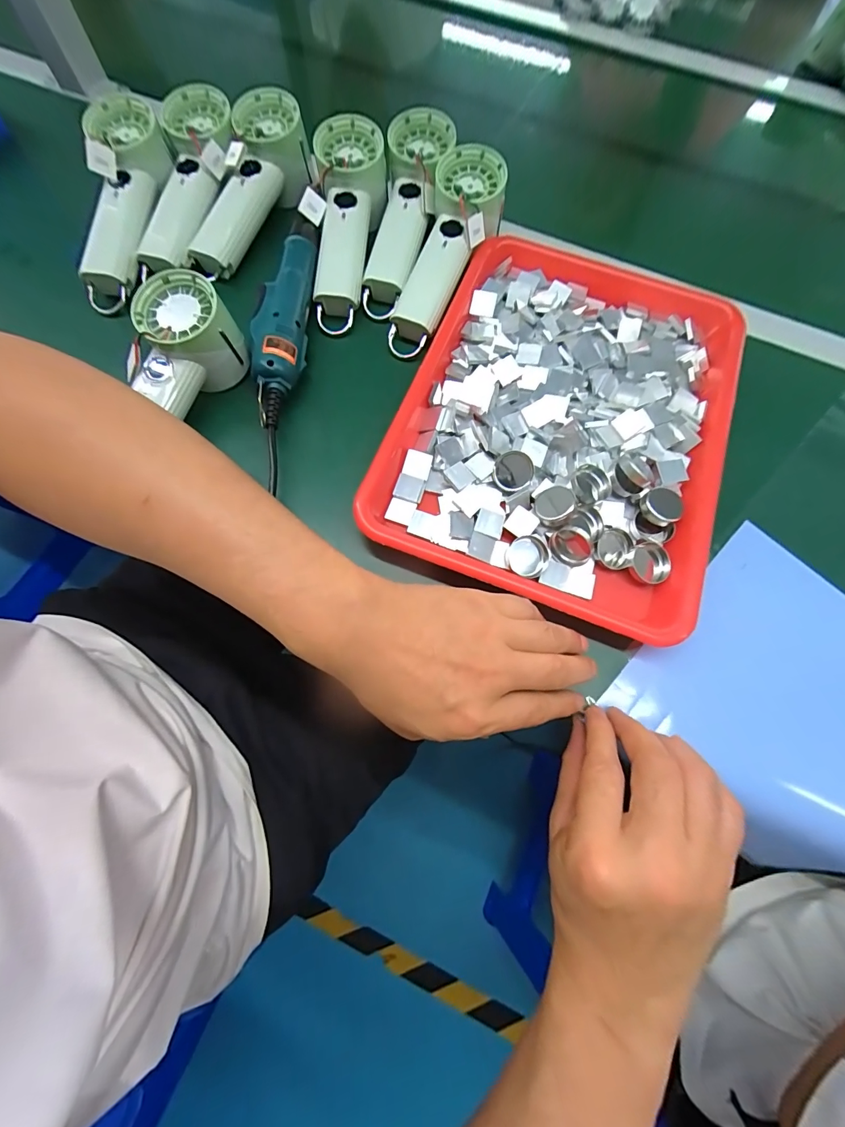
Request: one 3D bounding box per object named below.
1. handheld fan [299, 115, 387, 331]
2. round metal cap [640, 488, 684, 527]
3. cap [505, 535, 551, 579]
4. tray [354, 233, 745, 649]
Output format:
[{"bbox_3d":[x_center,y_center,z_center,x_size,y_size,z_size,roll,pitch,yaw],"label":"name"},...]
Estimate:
[{"bbox_3d":[-0.075,-0.308,0.364,0.070,0.068,0.183,4,72,1],"label":"handheld fan"},{"bbox_3d":[0.185,-0.043,0.307,0.033,0.008,0.028,-18,74,-6],"label":"round metal cap"},{"bbox_3d":[0.079,-0.004,0.293,0.030,0.016,0.030,0,72,-1],"label":"cap"},{"bbox_3d":[0.120,-0.126,0.330,0.248,0.026,0.333,20,73,6],"label":"tray"}]

